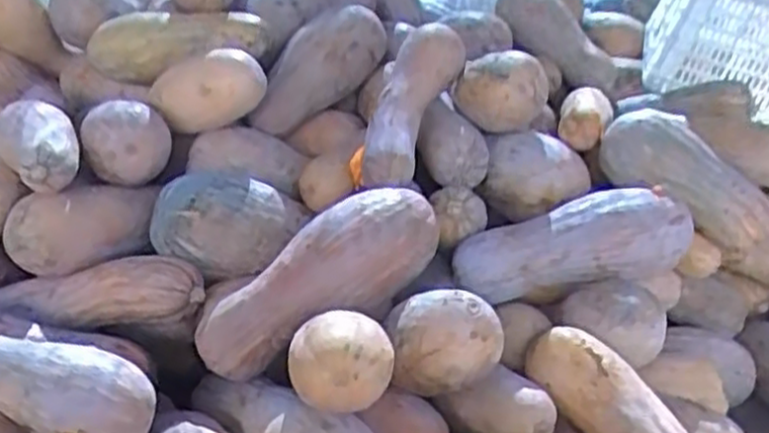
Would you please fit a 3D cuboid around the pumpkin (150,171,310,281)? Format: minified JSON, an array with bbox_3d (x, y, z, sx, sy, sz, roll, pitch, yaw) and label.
[{"bbox_3d":[-0.270,0.013,1.393,0.261,0.155,0.139,2,15,-3],"label":"pumpkin"}]

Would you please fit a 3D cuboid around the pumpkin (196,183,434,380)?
[{"bbox_3d":[-0.086,0.114,1.268,0.449,0.155,0.169,-33,25,-12],"label":"pumpkin"}]

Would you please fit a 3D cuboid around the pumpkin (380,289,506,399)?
[{"bbox_3d":[0.086,0.196,1.241,0.190,0.154,0.132,6,15,10],"label":"pumpkin"}]

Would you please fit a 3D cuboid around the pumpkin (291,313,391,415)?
[{"bbox_3d":[-0.062,0.209,1.102,0.142,0.112,0.132,1,15,-7],"label":"pumpkin"}]

